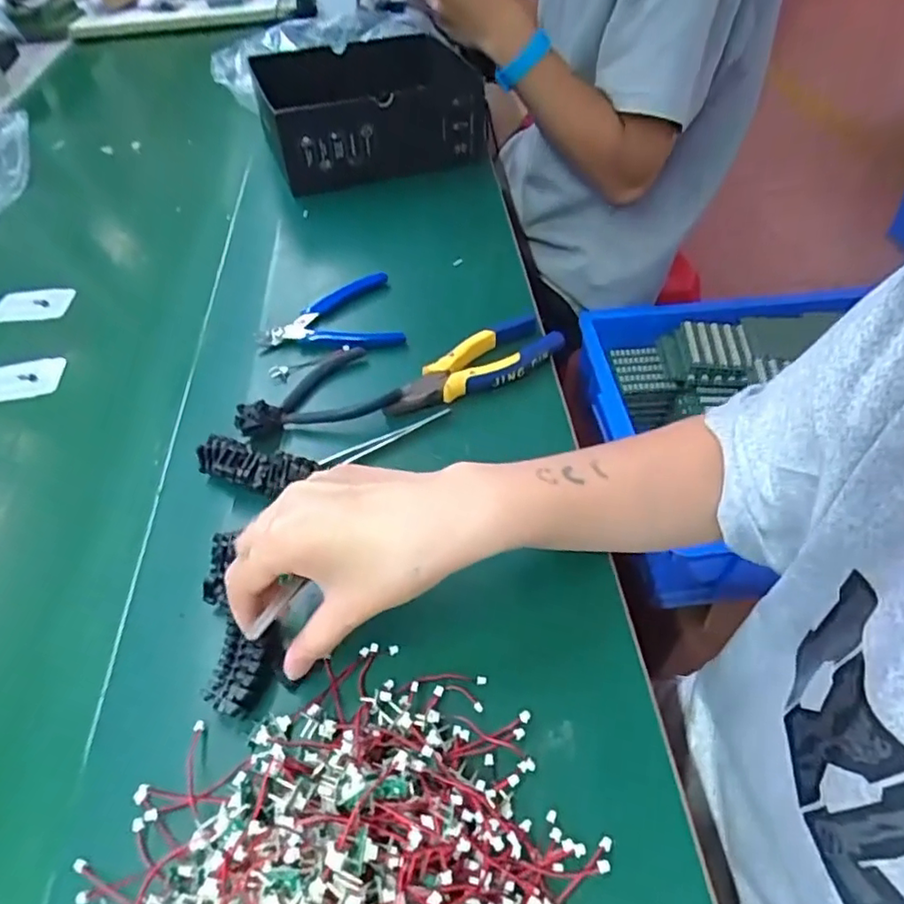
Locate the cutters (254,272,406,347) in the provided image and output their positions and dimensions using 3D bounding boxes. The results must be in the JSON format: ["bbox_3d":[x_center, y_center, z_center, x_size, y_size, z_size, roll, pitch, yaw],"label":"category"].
[{"bbox_3d":[-0.110,-0.121,0.528,0.122,0.011,0.097,-9,50,-5],"label":"cutters"}]

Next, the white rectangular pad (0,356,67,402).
[{"bbox_3d":[-0.367,-0.060,0.503,0.074,0.008,0.034,-9,73,-1],"label":"white rectangular pad"}]

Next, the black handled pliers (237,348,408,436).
[{"bbox_3d":[-0.107,-0.053,0.460,0.116,0.024,0.077,-16,51,-11],"label":"black handled pliers"}]

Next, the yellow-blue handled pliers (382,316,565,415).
[{"bbox_3d":[0.019,-0.068,0.475,0.156,0.016,0.049,-29,54,-20],"label":"yellow-blue handled pliers"}]

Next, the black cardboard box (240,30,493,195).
[{"bbox_3d":[-0.100,-0.422,0.720,0.235,0.081,0.208,-18,51,-12],"label":"black cardboard box"}]

